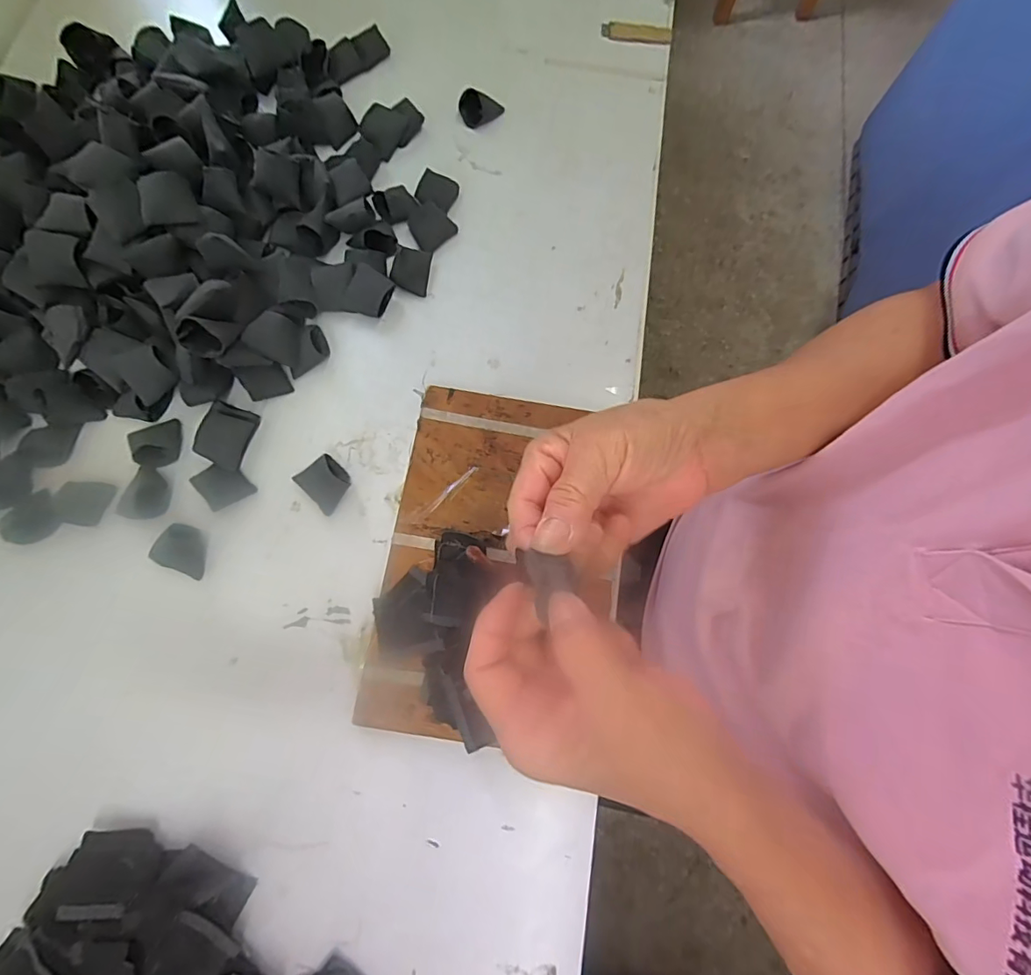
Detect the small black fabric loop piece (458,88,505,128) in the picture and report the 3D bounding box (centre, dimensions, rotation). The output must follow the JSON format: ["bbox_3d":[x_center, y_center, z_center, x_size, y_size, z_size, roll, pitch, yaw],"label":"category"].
[{"bbox_3d":[-0.035,-0.386,0.496,0.045,0.021,0.021,-11,77,-4],"label":"small black fabric loop piece"}]

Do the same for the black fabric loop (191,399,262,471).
[{"bbox_3d":[-0.238,-0.044,0.406,0.034,0.021,0.051,18,77,3],"label":"black fabric loop"}]

